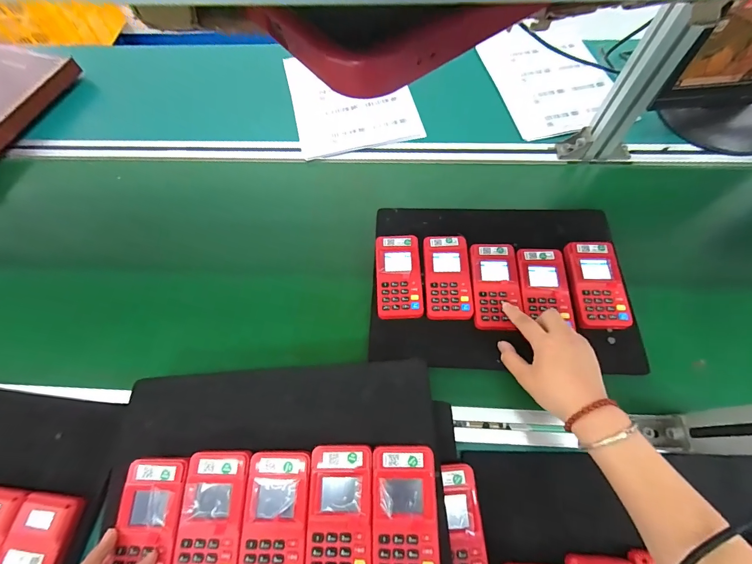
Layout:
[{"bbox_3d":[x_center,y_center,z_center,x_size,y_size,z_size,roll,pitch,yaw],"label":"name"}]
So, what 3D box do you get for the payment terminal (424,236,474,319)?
[{"bbox_3d":[0.100,-0.006,0.490,0.063,0.022,0.124,-1,63,5],"label":"payment terminal"}]

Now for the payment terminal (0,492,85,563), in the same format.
[{"bbox_3d":[-0.362,0.295,0.359,0.065,0.024,0.127,6,64,8],"label":"payment terminal"}]

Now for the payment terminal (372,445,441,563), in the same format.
[{"bbox_3d":[0.029,0.228,0.338,0.062,0.021,0.123,-1,63,5],"label":"payment terminal"}]

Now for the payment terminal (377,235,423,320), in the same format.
[{"bbox_3d":[0.033,-0.007,0.495,0.062,0.024,0.123,-3,63,3],"label":"payment terminal"}]

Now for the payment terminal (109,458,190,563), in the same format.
[{"bbox_3d":[-0.221,0.236,0.335,0.063,0.017,0.116,-1,65,1],"label":"payment terminal"}]

